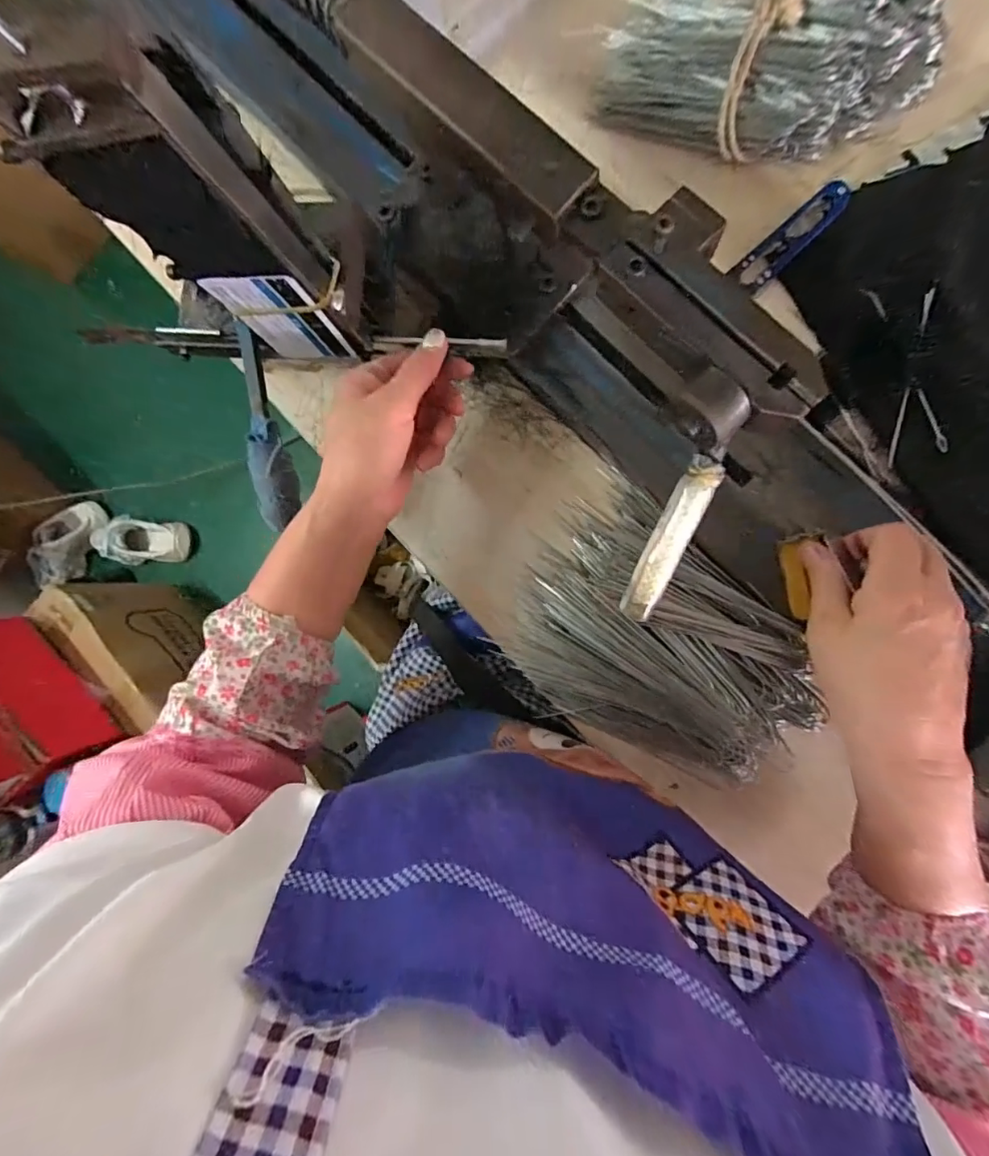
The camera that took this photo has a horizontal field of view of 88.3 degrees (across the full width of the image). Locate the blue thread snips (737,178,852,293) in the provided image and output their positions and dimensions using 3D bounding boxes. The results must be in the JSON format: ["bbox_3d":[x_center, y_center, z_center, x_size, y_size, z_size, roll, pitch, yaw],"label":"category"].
[{"bbox_3d":[0.212,-0.243,0.363,0.085,0.014,0.025,-42,83,7],"label":"blue thread snips"}]

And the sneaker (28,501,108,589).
[{"bbox_3d":[-0.996,-0.080,1.187,0.080,0.090,0.212,27,94,9],"label":"sneaker"}]

